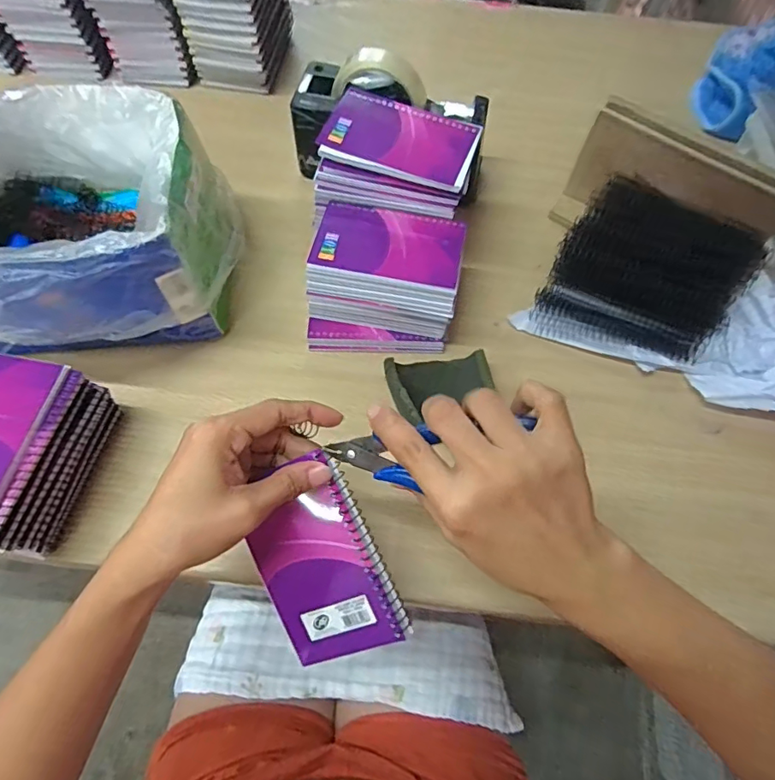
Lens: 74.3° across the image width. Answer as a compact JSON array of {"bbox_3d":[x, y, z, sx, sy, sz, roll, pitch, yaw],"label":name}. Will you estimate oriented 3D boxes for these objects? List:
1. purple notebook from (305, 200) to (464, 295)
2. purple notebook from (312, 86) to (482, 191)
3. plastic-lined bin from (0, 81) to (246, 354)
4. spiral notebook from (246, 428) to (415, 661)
[{"bbox_3d":[0.002,-0.128,0.449,0.126,0.009,0.077,11,65,3],"label":"purple notebook"},{"bbox_3d":[0.012,-0.225,0.459,0.132,0.011,0.082,17,66,6],"label":"purple notebook"},{"bbox_3d":[-0.264,-0.137,0.445,0.239,0.146,0.214,4,65,0],"label":"plastic-lined bin"},{"bbox_3d":[-0.048,0.103,0.326,0.081,0.007,0.140,-25,90,19],"label":"spiral notebook"}]

